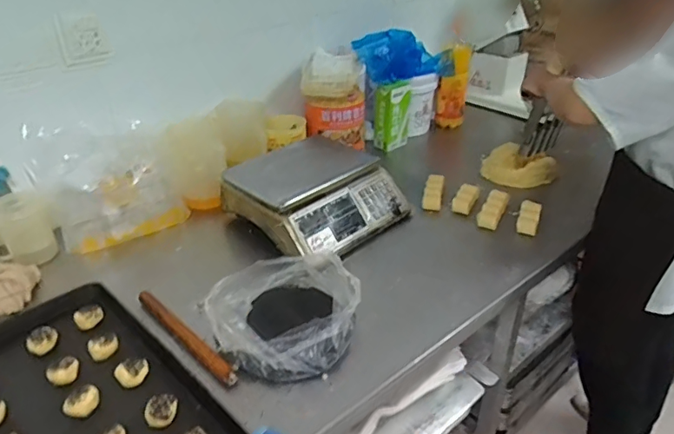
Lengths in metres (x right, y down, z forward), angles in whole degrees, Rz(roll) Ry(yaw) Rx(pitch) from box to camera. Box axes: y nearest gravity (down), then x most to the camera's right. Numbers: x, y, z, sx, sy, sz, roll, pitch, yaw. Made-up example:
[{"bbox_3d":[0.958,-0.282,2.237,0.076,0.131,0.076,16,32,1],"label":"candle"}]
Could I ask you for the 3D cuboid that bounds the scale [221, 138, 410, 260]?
[{"bbox_3d":[-0.046,-0.063,1.198,0.338,0.135,0.310,-25,39,-35],"label":"scale"}]

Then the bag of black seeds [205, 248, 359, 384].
[{"bbox_3d":[-0.092,0.161,0.896,0.239,0.084,0.237,7,32,12],"label":"bag of black seeds"}]

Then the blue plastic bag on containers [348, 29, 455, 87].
[{"bbox_3d":[0.214,-0.463,1.518,0.374,0.159,0.092,-1,27,-36],"label":"blue plastic bag on containers"}]

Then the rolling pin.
[{"bbox_3d":[-0.268,0.205,0.891,0.291,0.024,0.024,26,40,36],"label":"rolling pin"}]

